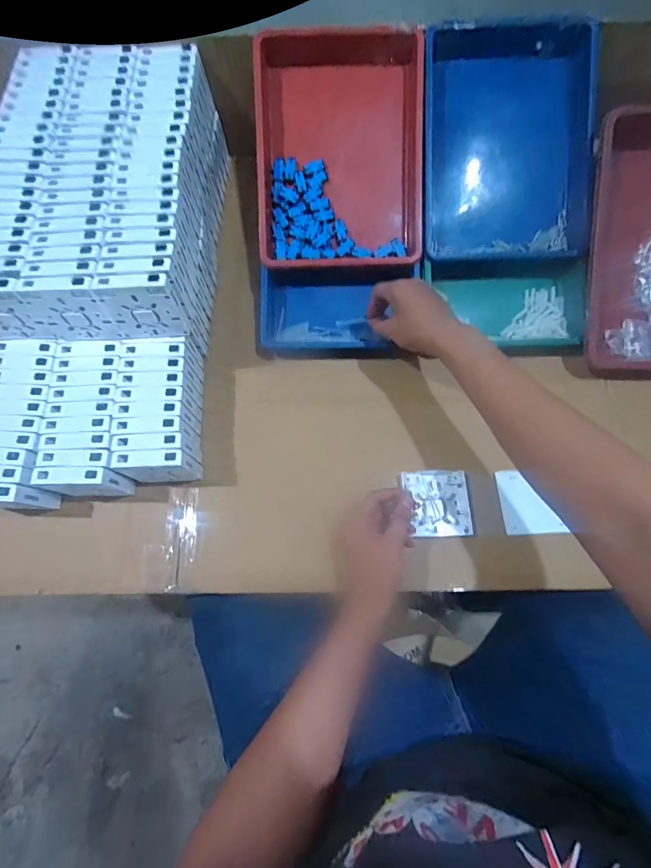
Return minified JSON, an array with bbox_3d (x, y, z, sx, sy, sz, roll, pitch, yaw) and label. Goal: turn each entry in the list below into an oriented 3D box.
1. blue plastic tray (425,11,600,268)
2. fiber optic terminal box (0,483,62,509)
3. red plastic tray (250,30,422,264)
[{"bbox_3d":[0.256,-0.409,0.550,0.231,0.052,0.319,-2,104,3],"label":"blue plastic tray"},{"bbox_3d":[-0.405,0.081,0.496,0.095,0.088,0.027,5,72,2],"label":"fiber optic terminal box"},{"bbox_3d":[0.022,-0.406,0.567,0.241,0.049,0.313,0,98,3],"label":"red plastic tray"}]

